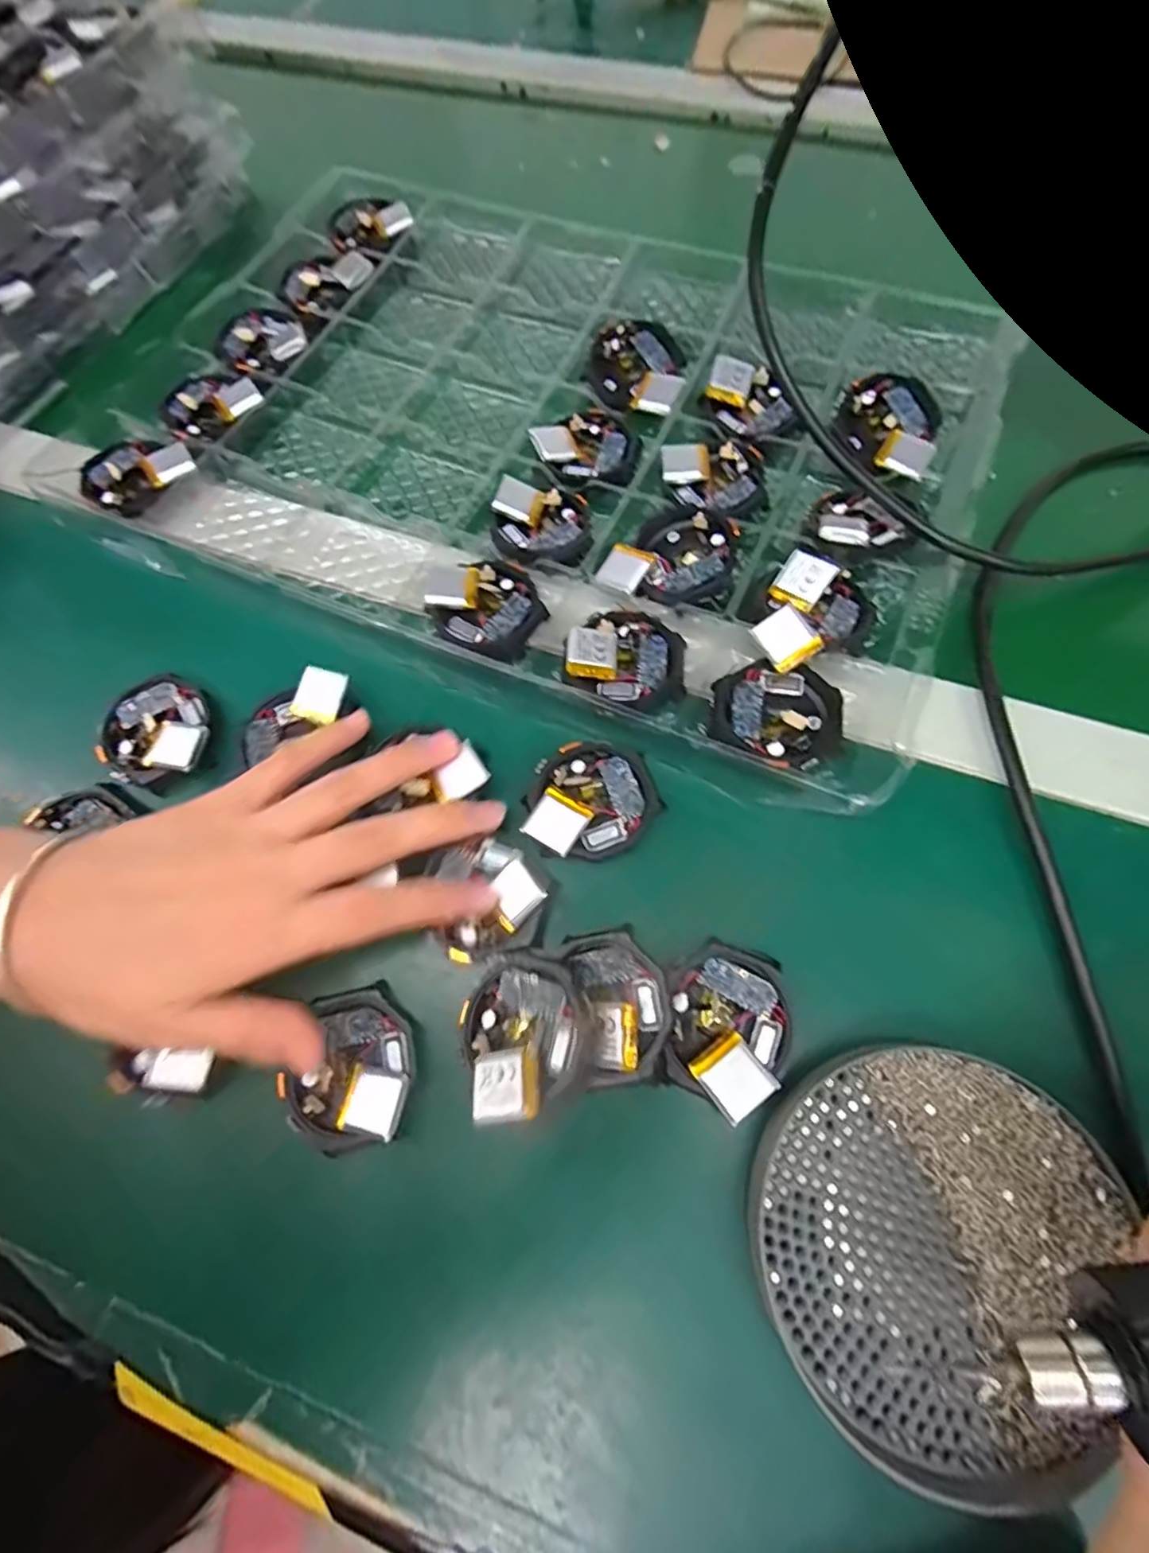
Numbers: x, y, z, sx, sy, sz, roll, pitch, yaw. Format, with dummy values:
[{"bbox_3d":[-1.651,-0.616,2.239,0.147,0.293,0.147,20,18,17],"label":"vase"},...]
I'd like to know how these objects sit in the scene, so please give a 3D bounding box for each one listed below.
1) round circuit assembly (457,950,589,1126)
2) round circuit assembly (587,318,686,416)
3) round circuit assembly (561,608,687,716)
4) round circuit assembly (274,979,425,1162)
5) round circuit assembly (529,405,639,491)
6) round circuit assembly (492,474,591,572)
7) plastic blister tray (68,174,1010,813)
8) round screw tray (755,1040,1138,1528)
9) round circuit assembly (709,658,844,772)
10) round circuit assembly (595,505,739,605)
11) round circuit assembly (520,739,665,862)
[{"bbox_3d":[-0.018,0.092,0.223,0.045,0.018,0.049,-1,69,3],"label":"round circuit assembly"},{"bbox_3d":[0.033,-0.223,0.337,0.051,0.015,0.060,2,69,3],"label":"round circuit assembly"},{"bbox_3d":[0.024,-0.051,0.272,0.052,0.012,0.046,24,72,11],"label":"round circuit assembly"},{"bbox_3d":[-0.081,0.106,0.225,0.050,0.010,0.052,-1,69,3],"label":"round circuit assembly"},{"bbox_3d":[0.008,-0.169,0.326,0.047,0.013,0.050,-1,69,3],"label":"round circuit assembly"},{"bbox_3d":[-0.017,-0.124,0.304,0.045,0.015,0.052,-12,69,-2],"label":"round circuit assembly"},{"bbox_3d":[-0.013,-0.187,0.325,0.435,0.019,0.288,22,72,11],"label":"plastic blister tray"},{"bbox_3d":[0.110,0.147,0.193,0.102,0.013,0.112,-1,69,3],"label":"round screw tray"},{"bbox_3d":[0.084,-0.026,0.258,0.052,0.017,0.047,10,70,7],"label":"round circuit assembly"},{"bbox_3d":[0.046,-0.105,0.290,0.056,0.013,0.050,20,71,10],"label":"round circuit assembly"},{"bbox_3d":[0.006,0.010,0.257,0.054,0.012,0.048,-19,70,-4],"label":"round circuit assembly"}]

